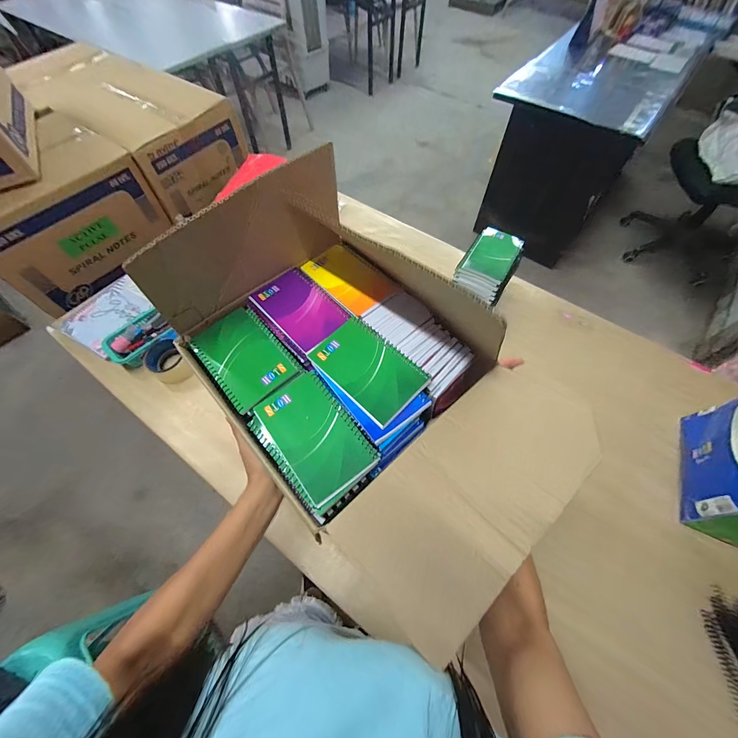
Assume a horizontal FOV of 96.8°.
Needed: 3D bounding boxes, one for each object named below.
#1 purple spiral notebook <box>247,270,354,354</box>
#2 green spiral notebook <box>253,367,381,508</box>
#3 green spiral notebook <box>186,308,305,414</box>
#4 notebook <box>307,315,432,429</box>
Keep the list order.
[{"bbox_3d":[-0.094,-0.084,0.444,0.081,0.006,0.130,-40,68,-19],"label":"purple spiral notebook"},{"bbox_3d":[-0.059,0.070,0.359,0.087,0.008,0.132,-36,66,-17],"label":"green spiral notebook"},{"bbox_3d":[-0.151,-0.017,0.400,0.087,0.007,0.125,-37,67,-18],"label":"green spiral notebook"},{"bbox_3d":[-0.002,-0.003,0.390,0.080,0.011,0.134,-40,68,-19],"label":"notebook"}]

